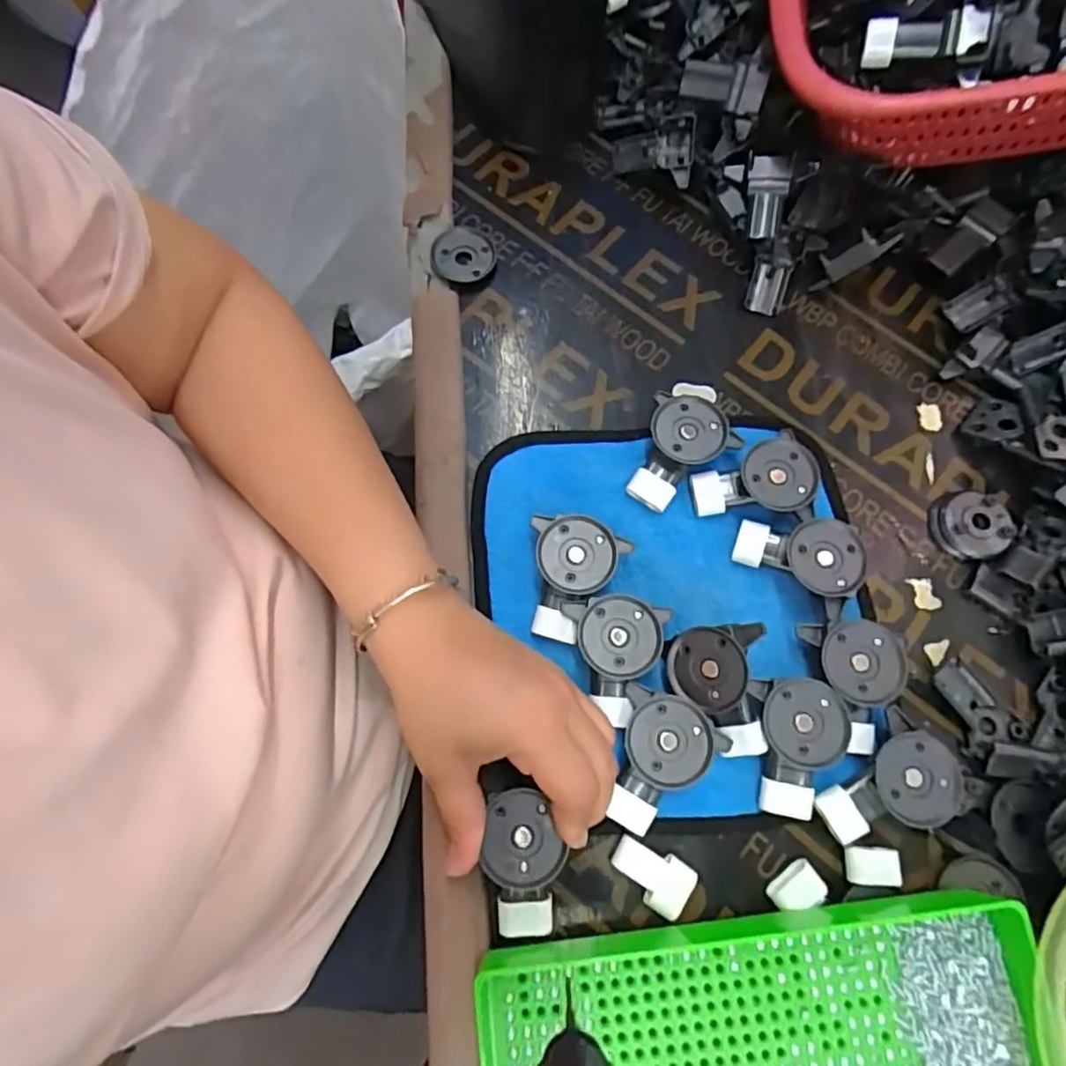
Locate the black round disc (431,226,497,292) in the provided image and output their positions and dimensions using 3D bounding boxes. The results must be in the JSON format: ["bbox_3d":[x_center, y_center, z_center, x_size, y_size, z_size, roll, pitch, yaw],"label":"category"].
[{"bbox_3d":[-0.046,-0.184,0.428,0.040,0.010,0.048,9,72,2],"label":"black round disc"}]

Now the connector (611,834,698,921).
[{"bbox_3d":[0.058,0.167,0.316,0.040,0.012,0.026,32,75,9],"label":"connector"}]

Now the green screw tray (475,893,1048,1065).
[{"bbox_3d":[0.103,0.251,0.278,0.241,0.035,0.146,-6,72,-3],"label":"green screw tray"}]

